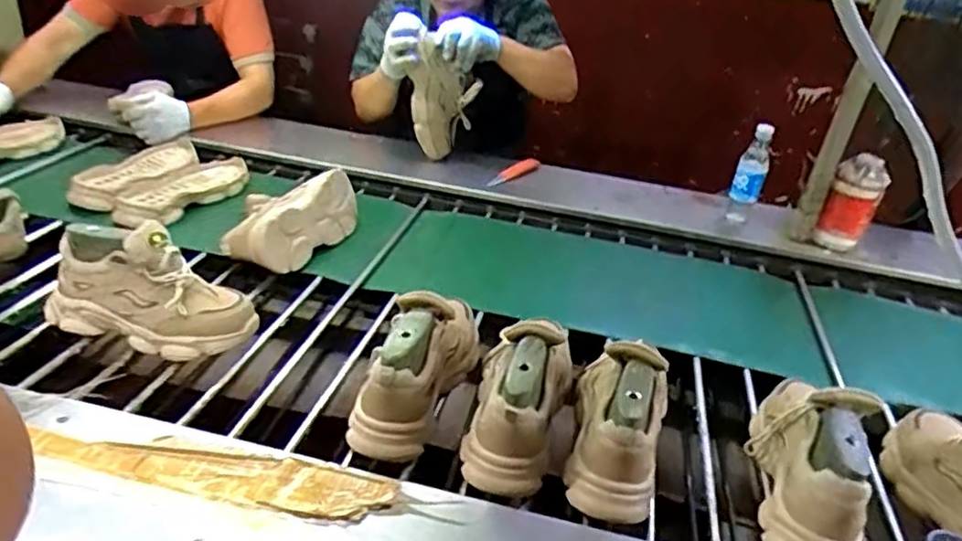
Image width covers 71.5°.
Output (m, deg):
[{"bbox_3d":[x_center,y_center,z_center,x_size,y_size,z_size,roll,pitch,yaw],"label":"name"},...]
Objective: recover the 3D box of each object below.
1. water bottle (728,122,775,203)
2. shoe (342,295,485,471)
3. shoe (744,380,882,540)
[{"bbox_3d":[0.581,-0.226,1.427,0.063,0.158,0.049,17,32,17],"label":"water bottle"},{"bbox_3d":[-0.076,0.105,0.848,0.090,0.144,0.237,13,32,11],"label":"shoe"},{"bbox_3d":[0.387,0.212,0.790,0.114,0.143,0.274,17,33,18],"label":"shoe"}]

